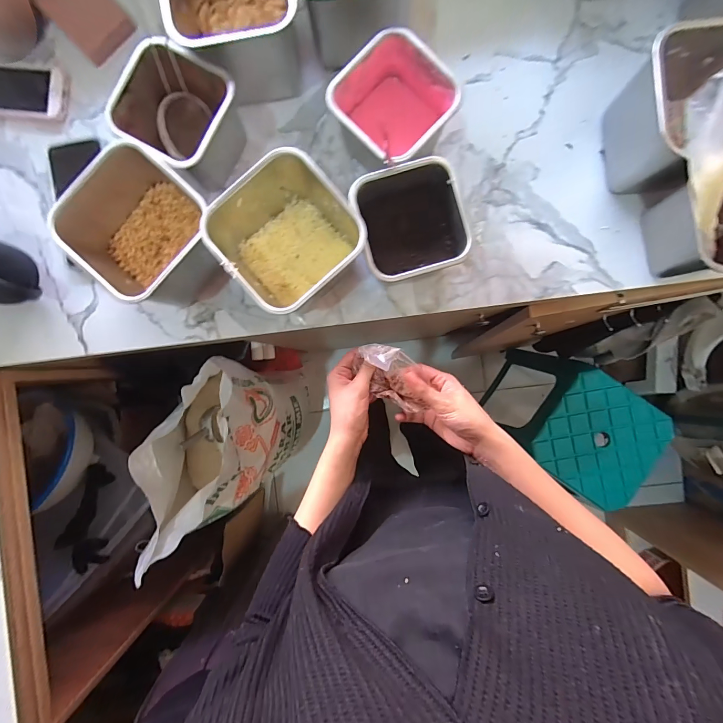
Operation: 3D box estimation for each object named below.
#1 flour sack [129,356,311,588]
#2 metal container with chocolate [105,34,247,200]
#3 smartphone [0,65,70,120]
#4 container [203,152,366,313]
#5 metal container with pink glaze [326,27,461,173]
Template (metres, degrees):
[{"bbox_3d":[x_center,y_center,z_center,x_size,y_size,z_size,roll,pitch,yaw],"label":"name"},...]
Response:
[{"bbox_3d":[-0.321,0.192,0.872,0.352,0.474,0.275,-40,89,2],"label":"flour sack"},{"bbox_3d":[-0.210,-0.285,0.427,0.114,0.094,0.116,32,91,1],"label":"metal container with chocolate"},{"bbox_3d":[-0.464,-0.365,0.474,0.135,0.012,0.072,6,91,2],"label":"smartphone"},{"bbox_3d":[-0.078,-0.134,0.414,0.132,0.116,0.134,-43,89,2],"label":"container"},{"bbox_3d":[0.038,-0.284,0.420,0.116,0.099,0.115,-43,89,2],"label":"metal container with pink glaze"}]

